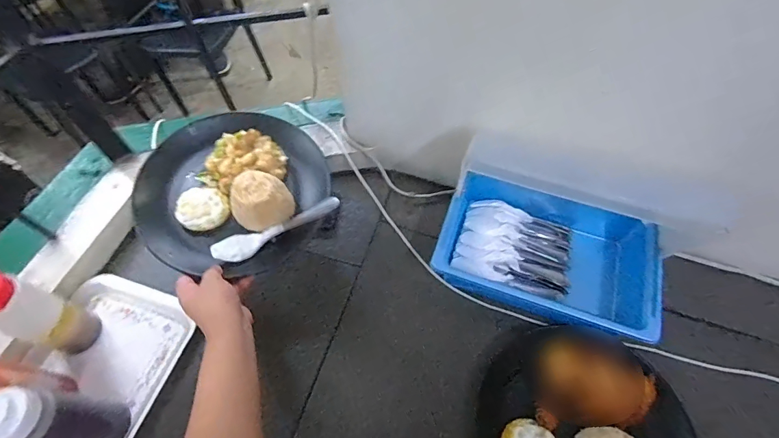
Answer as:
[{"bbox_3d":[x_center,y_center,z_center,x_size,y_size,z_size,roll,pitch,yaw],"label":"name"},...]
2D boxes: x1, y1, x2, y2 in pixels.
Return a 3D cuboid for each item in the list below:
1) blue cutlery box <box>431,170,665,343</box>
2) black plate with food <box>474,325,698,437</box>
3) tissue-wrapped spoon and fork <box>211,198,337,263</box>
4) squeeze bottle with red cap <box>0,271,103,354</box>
[{"bbox_3d":[0.243,0.047,0.625,0.311,0.089,0.217,19,60,10],"label":"blue cutlery box"},{"bbox_3d":[0.251,0.267,0.497,0.259,0.063,0.252,0,59,-1],"label":"black plate with food"},{"bbox_3d":[-0.160,0.013,0.569,0.184,0.018,0.034,-26,63,-16],"label":"tissue-wrapped spoon and fork"},{"bbox_3d":[-0.459,0.120,0.506,0.053,0.211,0.061,17,60,9],"label":"squeeze bottle with red cap"}]

